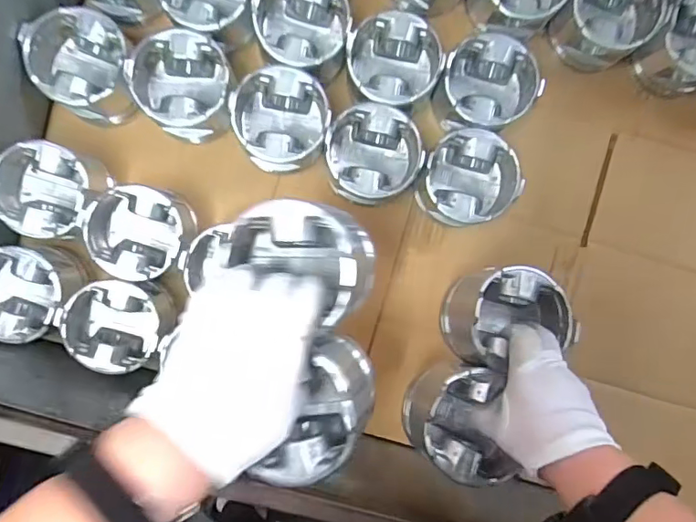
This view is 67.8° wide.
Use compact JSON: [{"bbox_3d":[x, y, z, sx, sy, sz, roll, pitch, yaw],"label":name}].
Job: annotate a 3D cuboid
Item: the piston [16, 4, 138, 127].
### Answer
[{"bbox_3d":[-0.276,-0.209,0.563,0.099,0.084,0.121,-44,93,-1],"label":"piston"}]

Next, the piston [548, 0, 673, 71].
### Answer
[{"bbox_3d":[0.304,-0.291,0.613,0.098,0.086,0.104,0,92,-3],"label":"piston"}]

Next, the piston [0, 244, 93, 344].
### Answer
[{"bbox_3d":[-0.348,0.033,0.575,0.105,0.075,0.101,-9,92,-3],"label":"piston"}]

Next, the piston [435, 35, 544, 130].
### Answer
[{"bbox_3d":[0.151,-0.195,0.591,0.109,0.080,0.099,-43,93,-1],"label":"piston"}]

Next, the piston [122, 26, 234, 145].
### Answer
[{"bbox_3d":[-0.174,-0.189,0.563,0.101,0.082,0.101,0,92,-3],"label":"piston"}]

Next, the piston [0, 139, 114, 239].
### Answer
[{"bbox_3d":[-0.316,-0.075,0.565,0.109,0.083,0.095,12,91,-3],"label":"piston"}]

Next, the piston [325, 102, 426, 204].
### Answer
[{"bbox_3d":[0.026,-0.115,0.571,0.098,0.074,0.101,0,92,-3],"label":"piston"}]

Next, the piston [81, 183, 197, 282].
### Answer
[{"bbox_3d":[-0.220,-0.030,0.574,0.109,0.082,0.100,12,91,-3],"label":"piston"}]

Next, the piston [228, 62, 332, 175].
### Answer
[{"bbox_3d":[-0.071,-0.153,0.563,0.097,0.065,0.099,0,92,-3],"label":"piston"}]

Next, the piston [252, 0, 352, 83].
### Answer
[{"bbox_3d":[-0.048,-0.255,0.567,0.103,0.064,0.105,-5,92,-3],"label":"piston"}]

